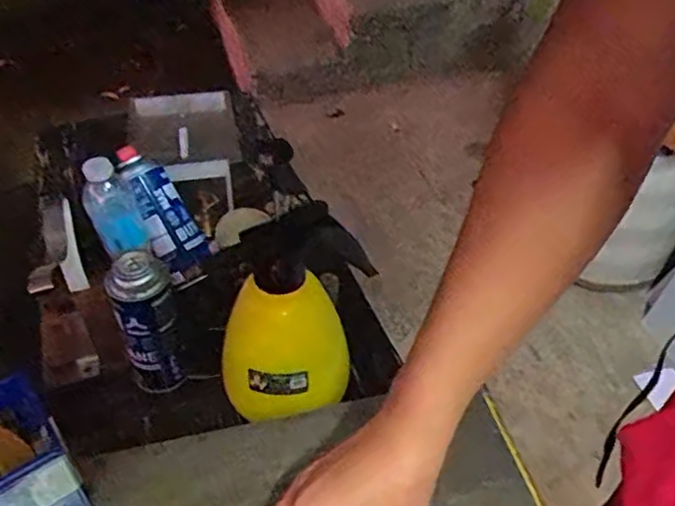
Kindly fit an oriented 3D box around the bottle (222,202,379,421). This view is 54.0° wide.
[{"bbox_3d":[-0.044,0.068,0.687,0.119,0.218,0.131,8,42,7],"label":"bottle"}]

